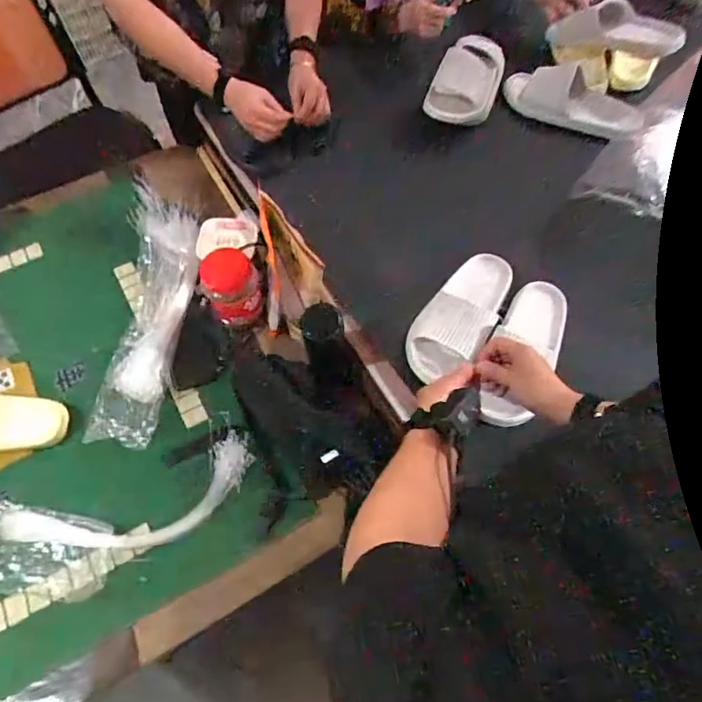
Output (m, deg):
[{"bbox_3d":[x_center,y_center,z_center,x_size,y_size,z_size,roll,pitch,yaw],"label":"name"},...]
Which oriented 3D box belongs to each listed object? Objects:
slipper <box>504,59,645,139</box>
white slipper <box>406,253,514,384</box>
[{"bbox_3d":[0.471,-0.533,1.120,0.284,0.085,0.090,17,62,-2],"label":"slipper"},{"bbox_3d":[0.178,-0.060,0.835,0.104,0.070,0.244,28,55,17],"label":"white slipper"}]

